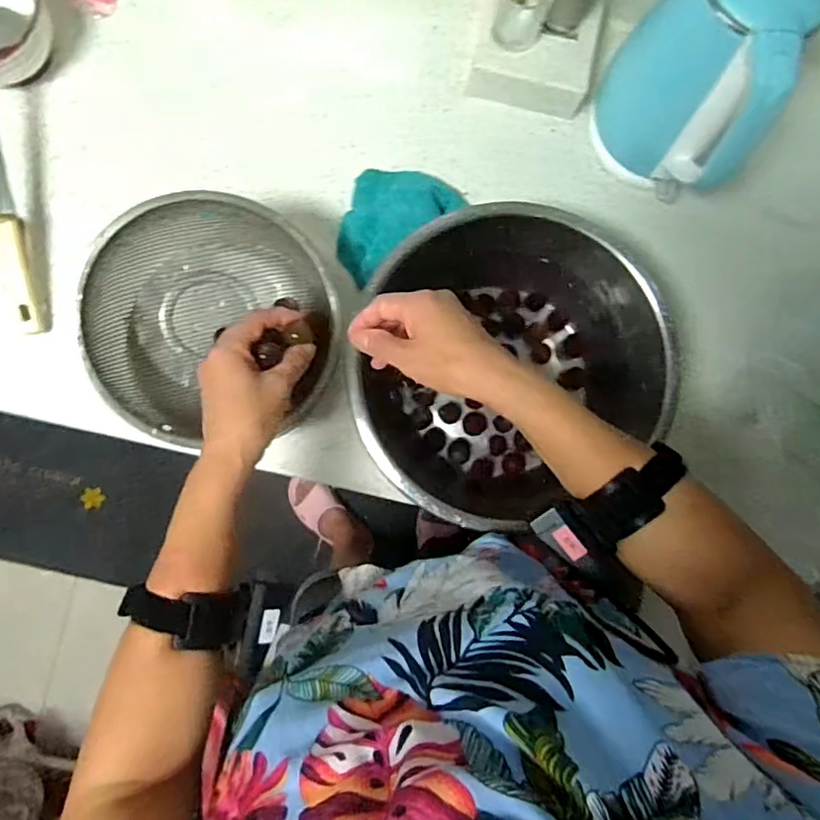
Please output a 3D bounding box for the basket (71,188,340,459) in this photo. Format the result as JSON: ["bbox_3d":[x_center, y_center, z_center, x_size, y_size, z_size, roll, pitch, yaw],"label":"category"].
[{"bbox_3d":[-0.179,-0.081,0.544,0.217,0.086,0.222,-7,109,-22],"label":"basket"}]

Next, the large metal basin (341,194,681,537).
[{"bbox_3d":[0.081,-0.052,0.565,0.283,0.115,0.265,0,86,-2],"label":"large metal basin"}]

